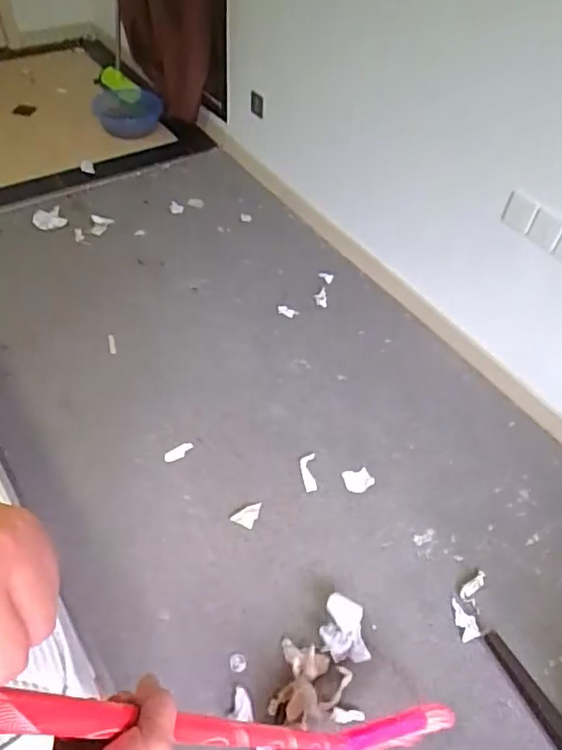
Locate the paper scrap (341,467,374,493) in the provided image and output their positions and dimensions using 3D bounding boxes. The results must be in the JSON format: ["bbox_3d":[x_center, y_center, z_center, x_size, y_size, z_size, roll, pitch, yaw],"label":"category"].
[{"bbox_3d":[0.216,0.294,1.598,0.079,0.008,0.067,-12,52,-14],"label":"paper scrap"}]

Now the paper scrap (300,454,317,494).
[{"bbox_3d":[0.077,0.272,1.599,0.042,0.015,0.114,0,50,-5],"label":"paper scrap"}]

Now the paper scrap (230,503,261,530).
[{"bbox_3d":[-0.091,0.364,1.511,0.058,0.007,0.075,22,52,13],"label":"paper scrap"}]

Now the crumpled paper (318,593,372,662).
[{"bbox_3d":[0.136,0.575,1.294,0.100,0.087,0.127,-6,51,-10],"label":"crumpled paper"}]

